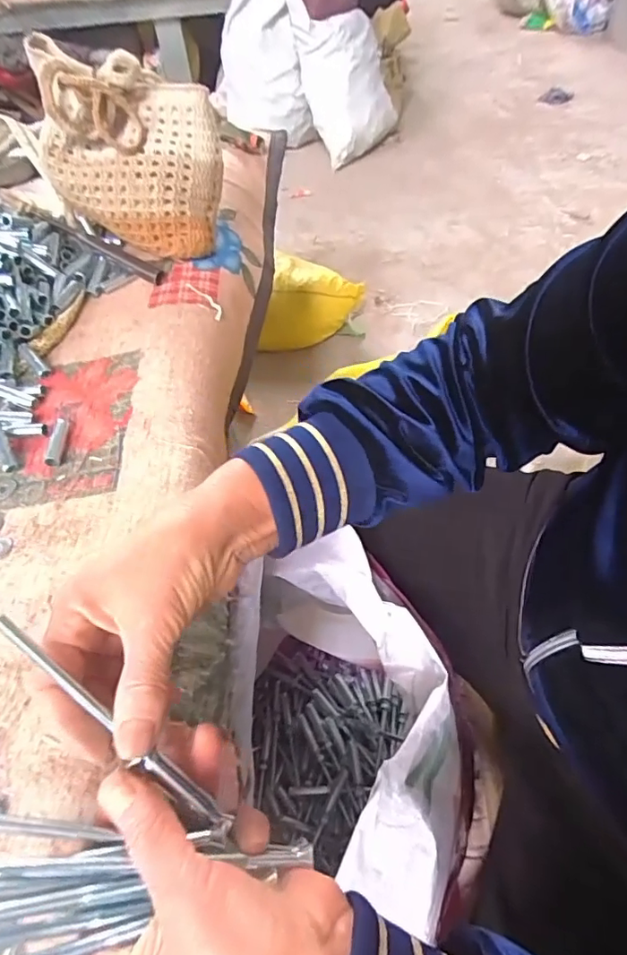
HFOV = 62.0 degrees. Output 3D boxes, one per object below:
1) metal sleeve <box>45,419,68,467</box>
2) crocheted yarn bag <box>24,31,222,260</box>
[{"bbox_3d":[-0.211,-0.028,0.428,0.012,0.010,0.048,-6,52,0],"label":"metal sleeve"},{"bbox_3d":[-0.196,-0.341,0.565,0.180,0.172,0.096,12,54,14],"label":"crocheted yarn bag"}]

